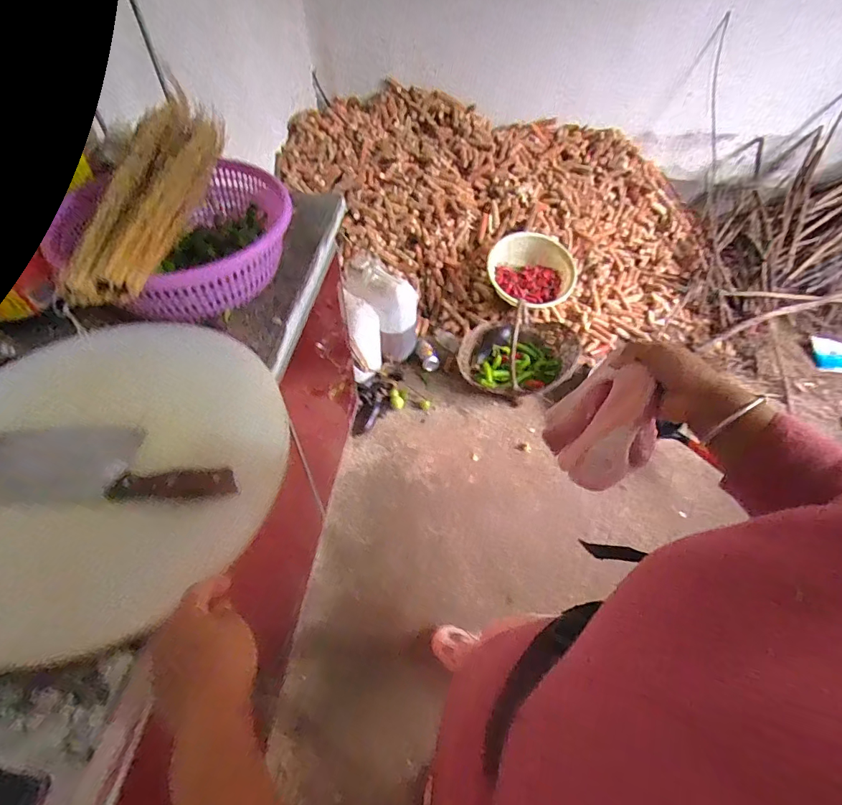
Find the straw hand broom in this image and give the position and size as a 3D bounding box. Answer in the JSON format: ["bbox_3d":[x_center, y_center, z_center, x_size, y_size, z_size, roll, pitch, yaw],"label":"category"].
[{"bbox_3d":[-0.348,-0.301,0.577,0.100,0.063,0.464,-3,53,-5],"label":"straw hand broom"}]

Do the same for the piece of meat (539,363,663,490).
[{"bbox_3d":[0.176,0.025,0.443,0.048,0.148,0.108,-18,56,-15],"label":"piece of meat"}]

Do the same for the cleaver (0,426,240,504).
[{"bbox_3d":[-0.328,0.060,0.455,0.259,0.030,0.091,-3,53,-5],"label":"cleaver"}]

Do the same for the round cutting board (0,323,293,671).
[{"bbox_3d":[-0.329,0.061,0.447,0.332,0.038,0.355,24,54,3],"label":"round cutting board"}]

